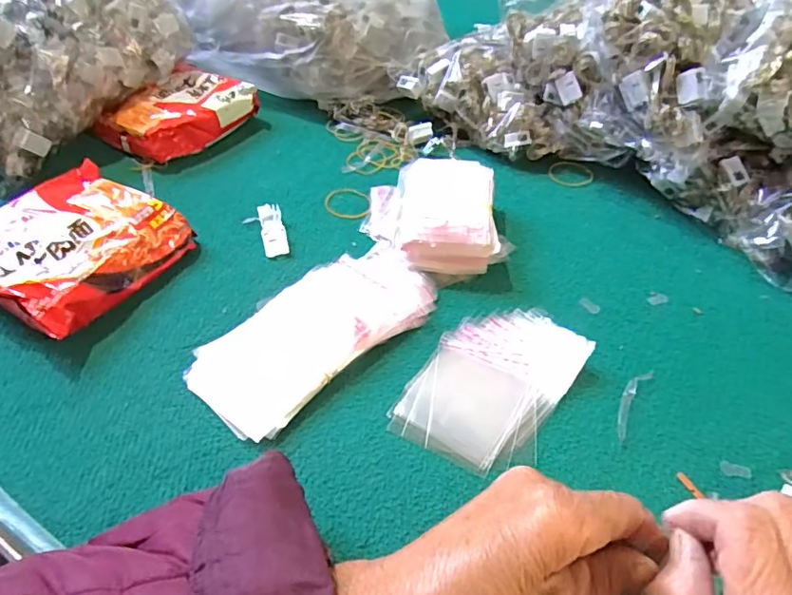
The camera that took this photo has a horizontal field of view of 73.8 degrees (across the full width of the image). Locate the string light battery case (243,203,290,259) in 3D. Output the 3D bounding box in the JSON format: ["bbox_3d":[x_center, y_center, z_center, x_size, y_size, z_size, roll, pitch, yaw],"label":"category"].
[{"bbox_3d":[-0.113,-0.059,0.460,0.031,0.014,0.057,-13,50,-14],"label":"string light battery case"}]

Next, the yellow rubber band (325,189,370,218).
[{"bbox_3d":[-0.045,-0.089,0.498,0.043,0.004,0.046,1,48,-1],"label":"yellow rubber band"}]

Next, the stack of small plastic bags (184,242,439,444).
[{"bbox_3d":[-0.053,0.021,0.384,0.084,0.018,0.184,37,57,26],"label":"stack of small plastic bags"}]

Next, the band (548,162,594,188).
[{"bbox_3d":[0.181,-0.127,0.545,0.045,0.004,0.041,1,48,-1],"label":"band"}]

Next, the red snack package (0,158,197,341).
[{"bbox_3d":[-0.253,-0.041,0.418,0.138,0.043,0.140,26,52,19],"label":"red snack package"}]

